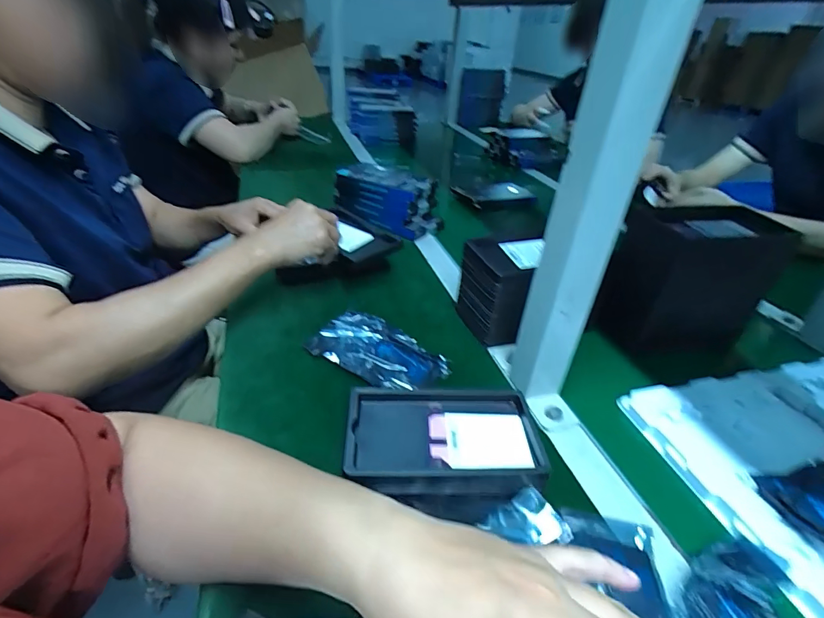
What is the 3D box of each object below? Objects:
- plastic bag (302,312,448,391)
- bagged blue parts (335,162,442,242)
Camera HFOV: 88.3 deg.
[{"bbox_3d":[-0.039,0.043,0.468,0.146,0.032,0.077,23,37,24],"label":"plastic bag"},{"bbox_3d":[-0.044,-0.209,0.789,0.196,0.084,0.091,24,38,26],"label":"bagged blue parts"}]

